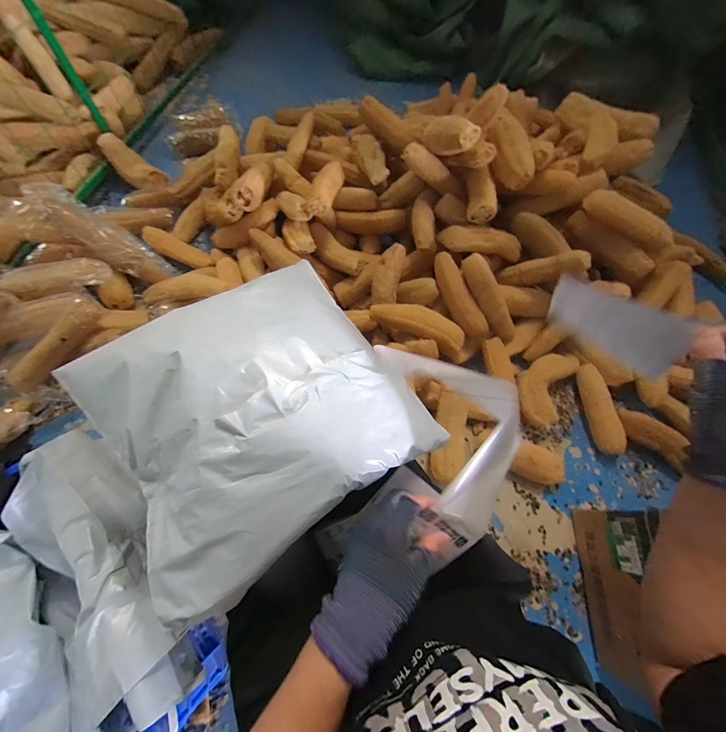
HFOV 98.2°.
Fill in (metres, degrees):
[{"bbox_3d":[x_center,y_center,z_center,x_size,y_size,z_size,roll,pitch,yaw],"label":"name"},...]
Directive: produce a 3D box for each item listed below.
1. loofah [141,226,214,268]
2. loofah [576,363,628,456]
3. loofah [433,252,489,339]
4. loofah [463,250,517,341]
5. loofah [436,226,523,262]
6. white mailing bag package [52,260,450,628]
[{"bbox_3d":[-0.572,-0.367,0.986,0.246,0.052,0.070,26,68,-5],"label":"loofah"},{"bbox_3d":[0.639,0.113,0.849,0.057,0.059,0.241,-6,67,-5],"label":"loofah"},{"bbox_3d":[0.254,-0.183,0.825,0.060,0.050,0.236,-34,101,-15],"label":"loofah"},{"bbox_3d":[0.336,-0.173,0.825,0.053,0.057,0.255,-36,105,-16],"label":"loofah"},{"bbox_3d":[0.339,-0.354,0.882,0.252,0.061,0.078,3,66,-15],"label":"loofah"},{"bbox_3d":[-0.110,0.039,0.321,0.298,0.076,0.266,-32,72,-14],"label":"white mailing bag package"}]

